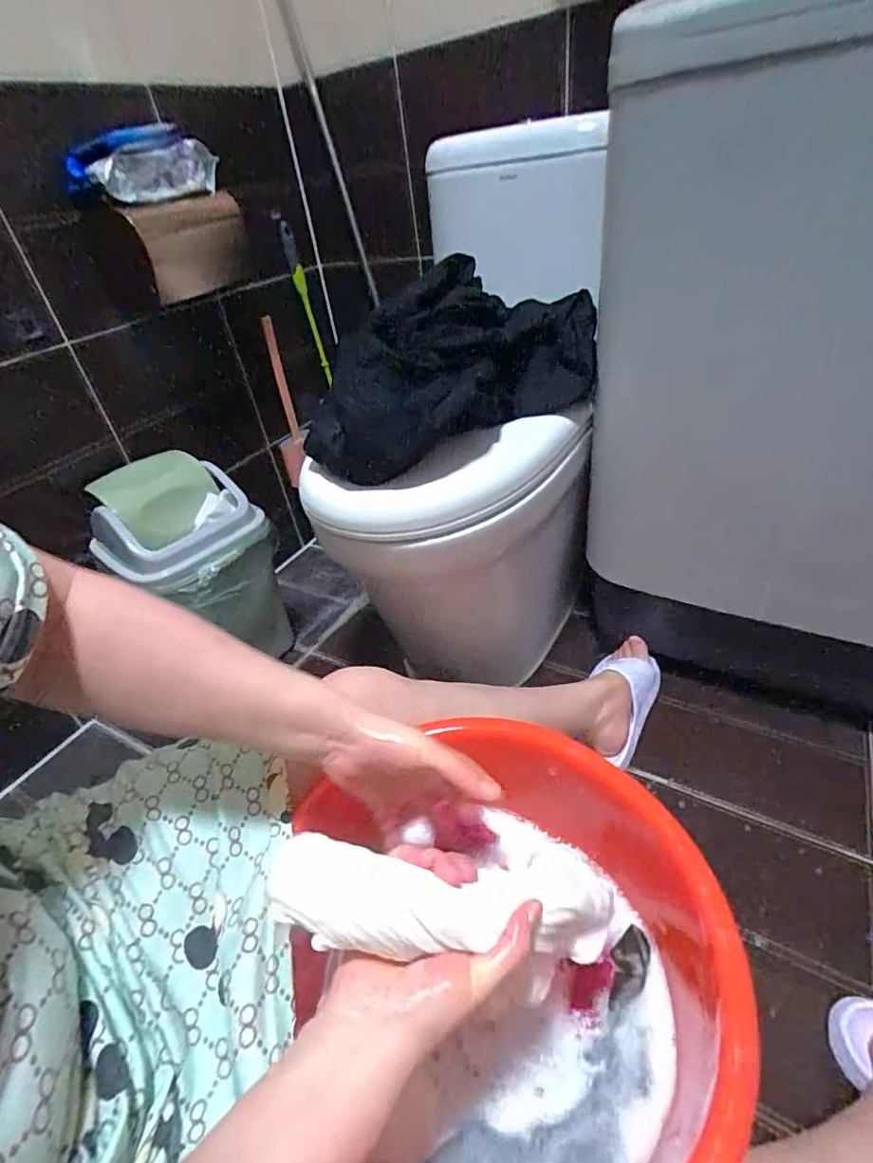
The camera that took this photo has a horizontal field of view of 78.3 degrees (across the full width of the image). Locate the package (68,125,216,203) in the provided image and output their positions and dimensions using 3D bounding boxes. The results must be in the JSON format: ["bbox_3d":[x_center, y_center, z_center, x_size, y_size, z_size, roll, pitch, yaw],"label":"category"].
[{"bbox_3d":[-0.444,-0.633,0.812,0.073,0.090,0.209,19,46,32],"label":"package"}]

